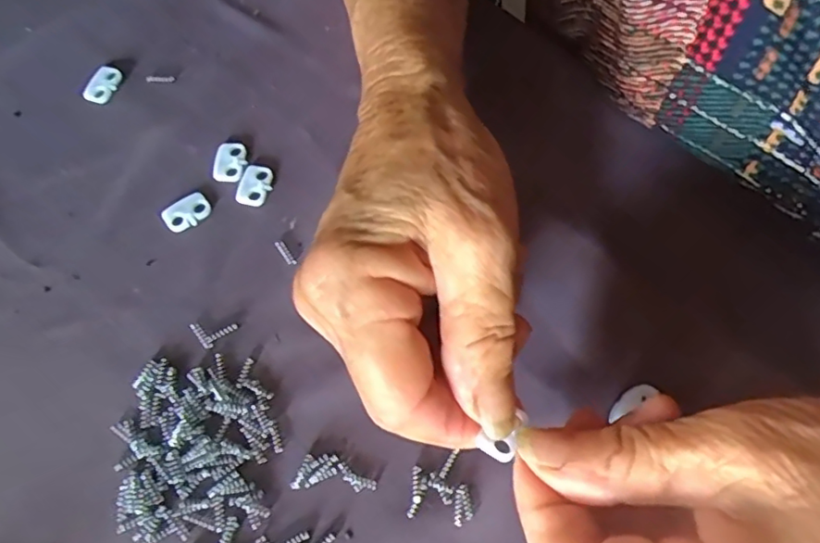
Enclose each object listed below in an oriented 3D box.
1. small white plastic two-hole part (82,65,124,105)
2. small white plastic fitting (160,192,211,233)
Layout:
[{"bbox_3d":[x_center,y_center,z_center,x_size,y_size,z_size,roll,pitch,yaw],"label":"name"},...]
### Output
[{"bbox_3d":[-0.138,-0.084,0.264,0.009,0.006,0.018,26,70,11],"label":"small white plastic two-hole part"},{"bbox_3d":[-0.093,-0.025,0.243,0.019,0.004,0.012,-37,71,-14],"label":"small white plastic fitting"}]

